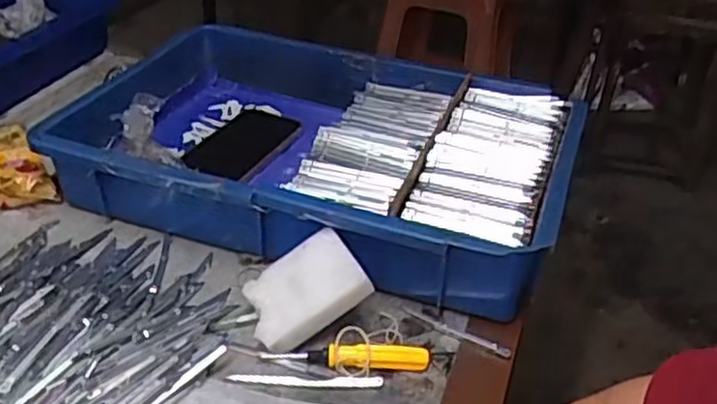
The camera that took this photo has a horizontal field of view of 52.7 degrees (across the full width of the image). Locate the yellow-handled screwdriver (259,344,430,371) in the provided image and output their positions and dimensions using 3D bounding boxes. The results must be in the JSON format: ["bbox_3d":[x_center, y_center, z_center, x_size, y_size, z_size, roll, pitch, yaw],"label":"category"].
[{"bbox_3d":[-0.008,0.108,0.507,0.115,0.017,0.014,3,34,-2],"label":"yellow-handled screwdriver"}]

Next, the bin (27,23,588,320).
[{"bbox_3d":[-0.033,-0.047,0.677,0.439,0.095,0.283,15,35,15],"label":"bin"}]

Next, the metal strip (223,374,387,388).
[{"bbox_3d":[-0.037,0.122,0.496,0.105,0.005,0.008,3,34,-2],"label":"metal strip"}]

